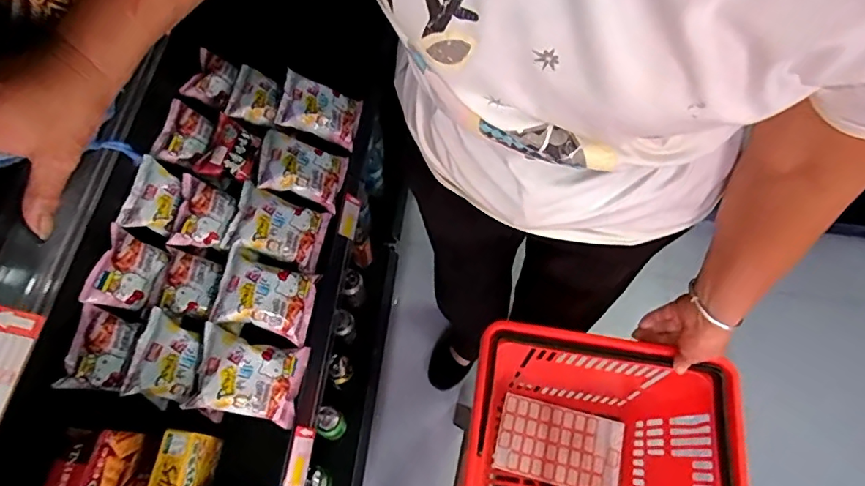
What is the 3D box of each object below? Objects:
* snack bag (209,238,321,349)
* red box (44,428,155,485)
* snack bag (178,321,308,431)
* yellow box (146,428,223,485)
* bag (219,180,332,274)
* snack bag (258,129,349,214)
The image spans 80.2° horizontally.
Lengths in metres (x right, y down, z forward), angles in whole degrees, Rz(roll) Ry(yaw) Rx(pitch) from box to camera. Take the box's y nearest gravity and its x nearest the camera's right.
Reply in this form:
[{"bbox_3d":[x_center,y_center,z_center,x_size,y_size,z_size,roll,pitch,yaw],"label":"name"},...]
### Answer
[{"bbox_3d":[-0.294,0.093,0.916,0.168,0.045,0.136,23,66,-22],"label":"snack bag"},{"bbox_3d":[-0.475,0.327,0.755,0.062,0.171,0.098,8,66,2],"label":"red box"},{"bbox_3d":[-0.307,0.223,0.863,0.174,0.048,0.133,22,65,-26],"label":"snack bag"},{"bbox_3d":[-0.361,0.329,0.760,0.047,0.121,0.099,9,66,2],"label":"yellow box"},{"bbox_3d":[-0.290,-0.026,0.974,0.167,0.045,0.126,23,67,-23],"label":"bag"},{"bbox_3d":[-0.257,-0.146,1.026,0.172,0.043,0.134,20,69,-24],"label":"snack bag"}]

